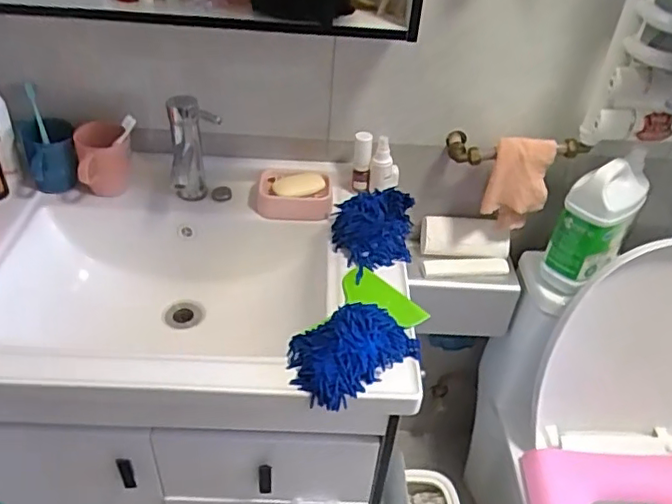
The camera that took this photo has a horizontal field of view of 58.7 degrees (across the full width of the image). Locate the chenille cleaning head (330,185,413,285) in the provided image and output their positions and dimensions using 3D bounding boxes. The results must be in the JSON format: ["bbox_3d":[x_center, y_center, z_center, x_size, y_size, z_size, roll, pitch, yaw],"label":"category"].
[{"bbox_3d":[0.055,-0.028,0.910,0.122,0.053,0.162,6,40,1],"label":"chenille cleaning head"}]

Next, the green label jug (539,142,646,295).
[{"bbox_3d":[0.420,-0.048,0.969,0.119,0.222,0.099,-22,47,-28],"label":"green label jug"}]

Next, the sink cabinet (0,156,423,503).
[{"bbox_3d":[-0.236,0.145,0.999,0.644,0.411,0.484,4,40,-2],"label":"sink cabinet"}]

